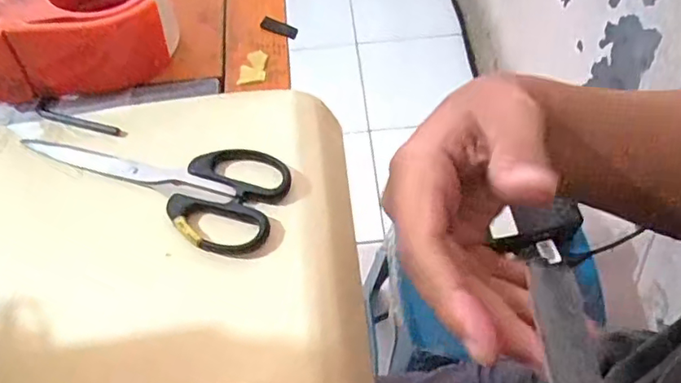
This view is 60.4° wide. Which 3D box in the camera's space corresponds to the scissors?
[{"bbox_3d":[-0.128,-0.010,0.390,0.184,0.010,0.074,15,59,11],"label":"scissors"}]

